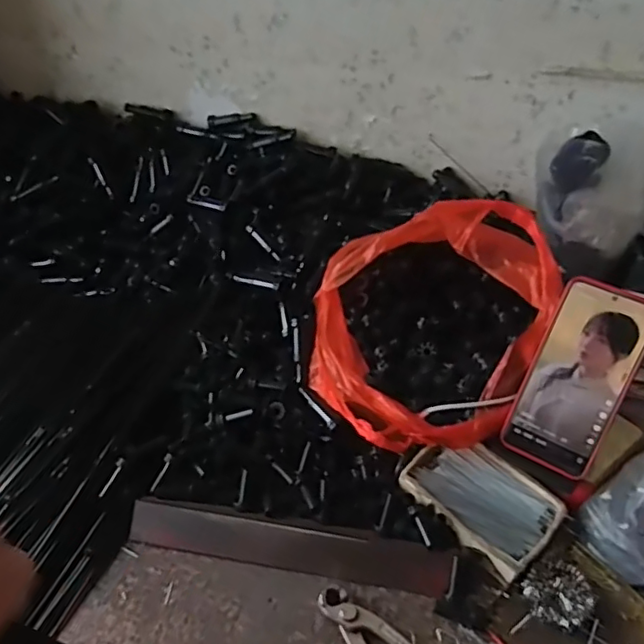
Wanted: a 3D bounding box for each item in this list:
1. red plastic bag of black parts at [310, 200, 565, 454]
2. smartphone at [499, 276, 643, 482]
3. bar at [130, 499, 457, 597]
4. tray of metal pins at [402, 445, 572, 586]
[{"bbox_3d":[0.104,0.000,0.573,0.221,0.148,0.223,7,44,6],"label":"red plastic bag of black parts"},{"bbox_3d":[0.220,0.049,0.505,0.078,0.163,0.010,24,10,22],"label":"smartphone"},{"bbox_3d":[-0.030,0.195,0.508,0.274,0.022,0.040,6,44,5],"label":"bar"},{"bbox_3d":[0.142,0.160,0.530,0.126,0.021,0.086,34,53,29],"label":"tray of metal pins"}]

